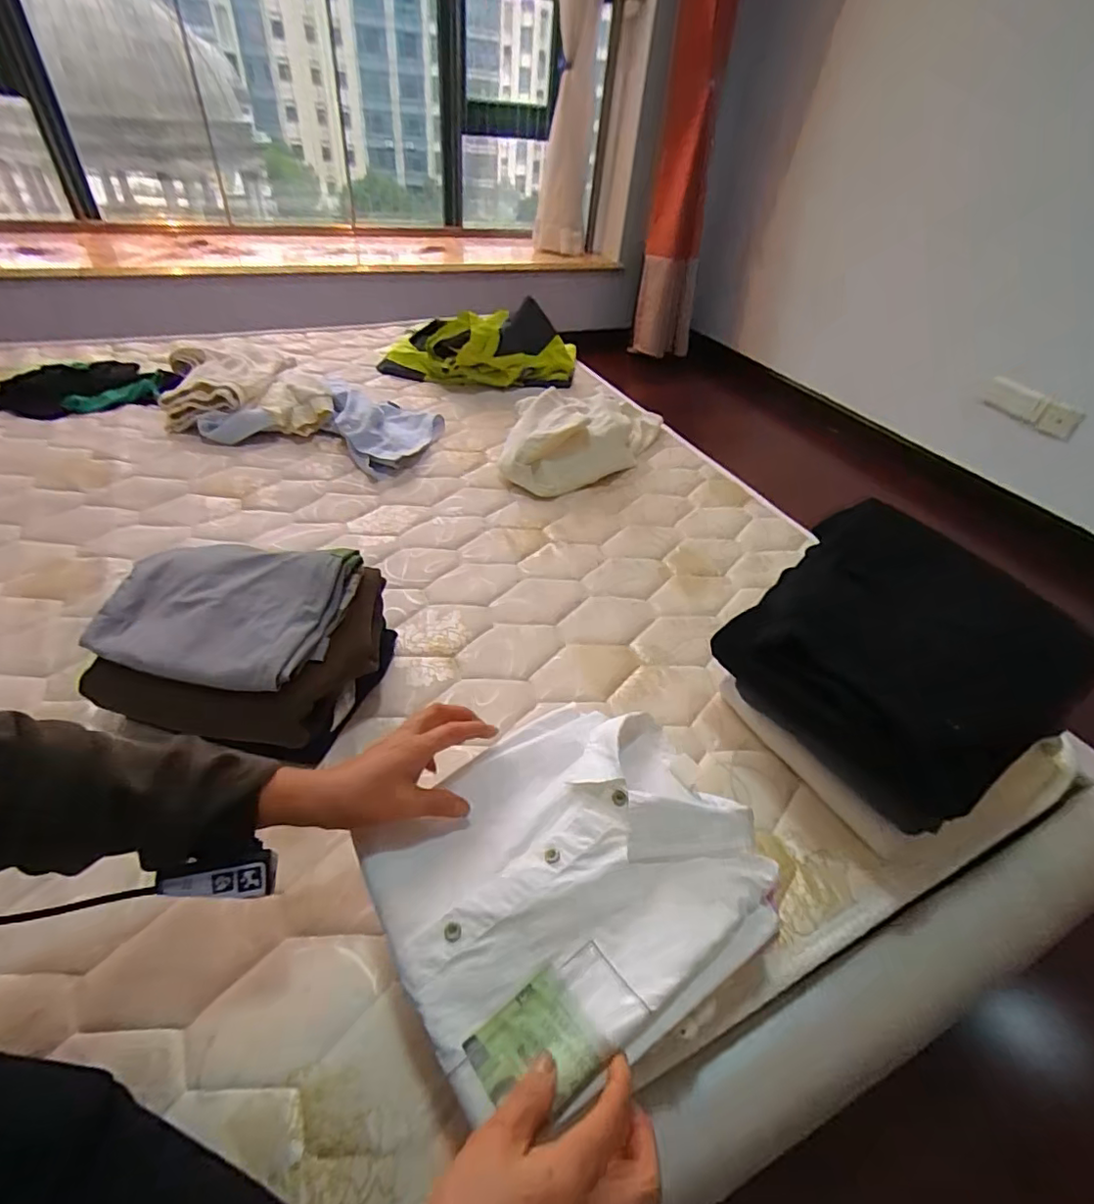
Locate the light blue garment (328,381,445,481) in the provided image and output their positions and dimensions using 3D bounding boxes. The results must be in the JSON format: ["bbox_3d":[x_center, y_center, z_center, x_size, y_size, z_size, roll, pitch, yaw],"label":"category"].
[{"bbox_3d":[-0.305,-0.350,1.096,0.209,0.071,0.246,-10,44,-17],"label":"light blue garment"}]

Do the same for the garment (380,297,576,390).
[{"bbox_3d":[-0.168,-0.620,1.341,0.464,0.140,0.219,7,42,2],"label":"garment"}]

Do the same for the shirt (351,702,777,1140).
[{"bbox_3d":[0.018,0.194,0.428,0.276,0.047,0.250,-25,50,-30],"label":"shirt"}]

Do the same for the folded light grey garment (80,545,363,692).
[{"bbox_3d":[-0.359,0.000,0.613,0.252,0.048,0.177,9,42,4],"label":"folded light grey garment"}]

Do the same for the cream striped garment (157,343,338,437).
[{"bbox_3d":[-0.641,-0.452,1.165,0.292,0.070,0.429,-18,47,-24],"label":"cream striped garment"}]

